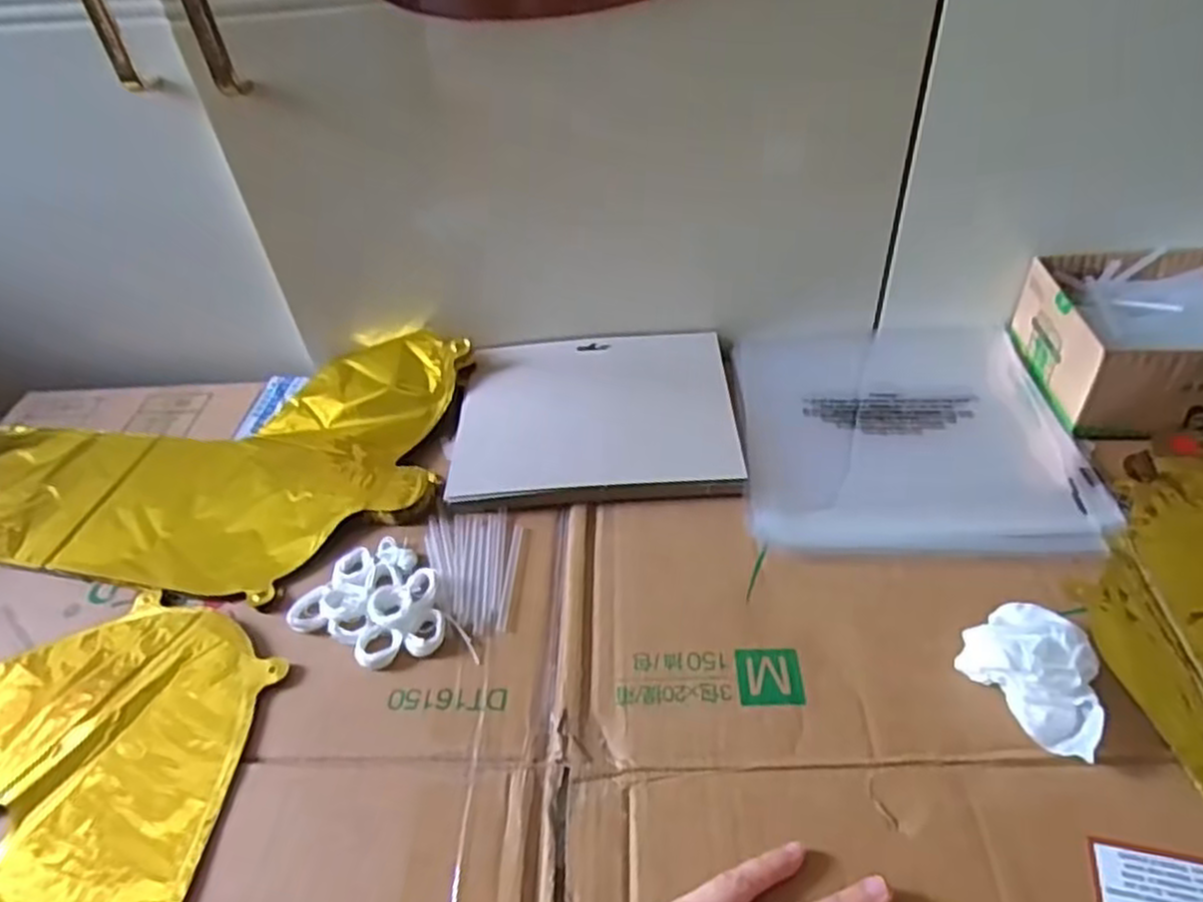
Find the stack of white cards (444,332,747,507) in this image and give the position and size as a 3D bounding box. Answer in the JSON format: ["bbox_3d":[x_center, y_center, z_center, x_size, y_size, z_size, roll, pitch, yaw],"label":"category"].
[{"bbox_3d":[-0.004,-0.028,0.556,0.191,0.018,0.161,-2,42,3],"label":"stack of white cards"}]

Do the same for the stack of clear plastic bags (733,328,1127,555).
[{"bbox_3d":[0.206,-0.023,0.542,0.213,0.013,0.233,0,42,5],"label":"stack of clear plastic bags"}]

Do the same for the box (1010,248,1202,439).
[{"bbox_3d":[0.402,-0.077,0.529,0.190,0.064,0.140,-2,42,3],"label":"box"}]

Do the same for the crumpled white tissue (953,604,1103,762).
[{"bbox_3d":[0.218,0.110,0.380,0.047,0.030,0.070,-26,46,-22],"label":"crumpled white tissue"}]

